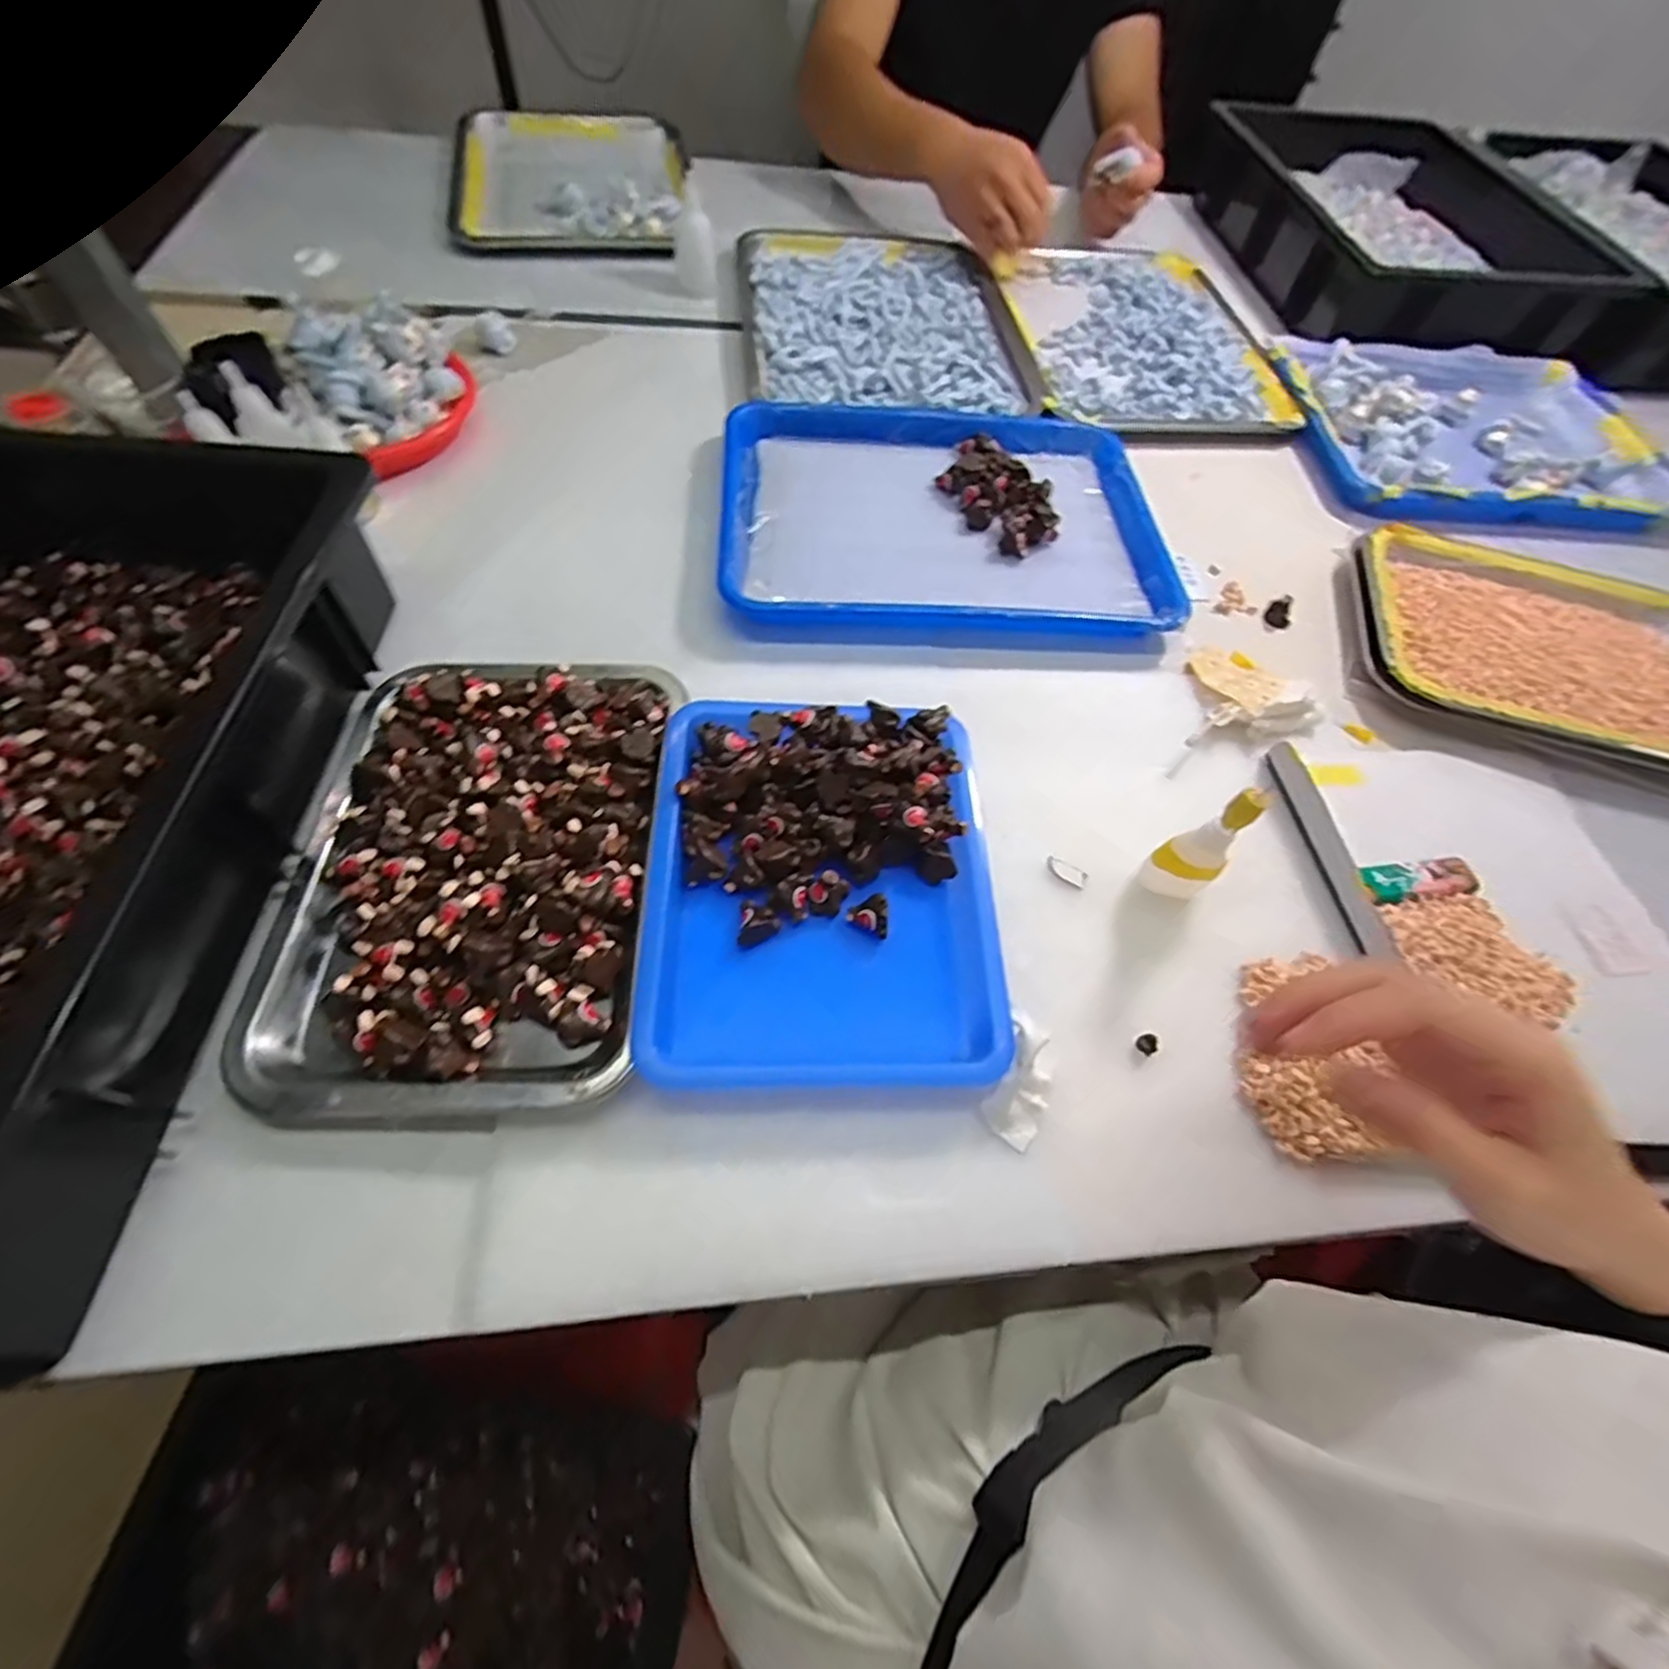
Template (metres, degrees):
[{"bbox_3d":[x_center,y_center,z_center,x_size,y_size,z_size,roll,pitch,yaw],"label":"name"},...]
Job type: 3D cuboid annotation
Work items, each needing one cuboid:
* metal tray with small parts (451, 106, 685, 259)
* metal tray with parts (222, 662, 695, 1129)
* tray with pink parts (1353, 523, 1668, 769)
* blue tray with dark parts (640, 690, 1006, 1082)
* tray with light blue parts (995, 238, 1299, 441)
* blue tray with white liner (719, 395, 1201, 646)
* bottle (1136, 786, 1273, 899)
[{"bbox_3d":[-0.299,-0.744,0.794,0.249,0.023,0.361,-3,60,-7],"label":"metal tray with small parts"},{"bbox_3d":[-0.184,0.011,0.369,0.180,0.039,0.256,2,59,-4],"label":"metal tray with parts"},{"bbox_3d":[0.526,-0.141,0.519,0.285,0.018,0.194,16,60,4],"label":"tray with pink parts"},{"bbox_3d":[-0.006,0.022,0.373,0.171,0.038,0.207,1,60,-5],"label":"blue tray with dark parts"},{"bbox_3d":[0.310,-0.534,0.741,0.234,0.025,0.397,-1,60,-6],"label":"tray with light blue parts"},{"bbox_3d":[0.080,-0.242,0.550,0.330,0.037,0.257,-1,60,-6],"label":"blue tray with white liner"},{"bbox_3d":[0.193,0.006,0.369,0.024,0.089,0.027,-22,64,-17],"label":"bottle"}]

